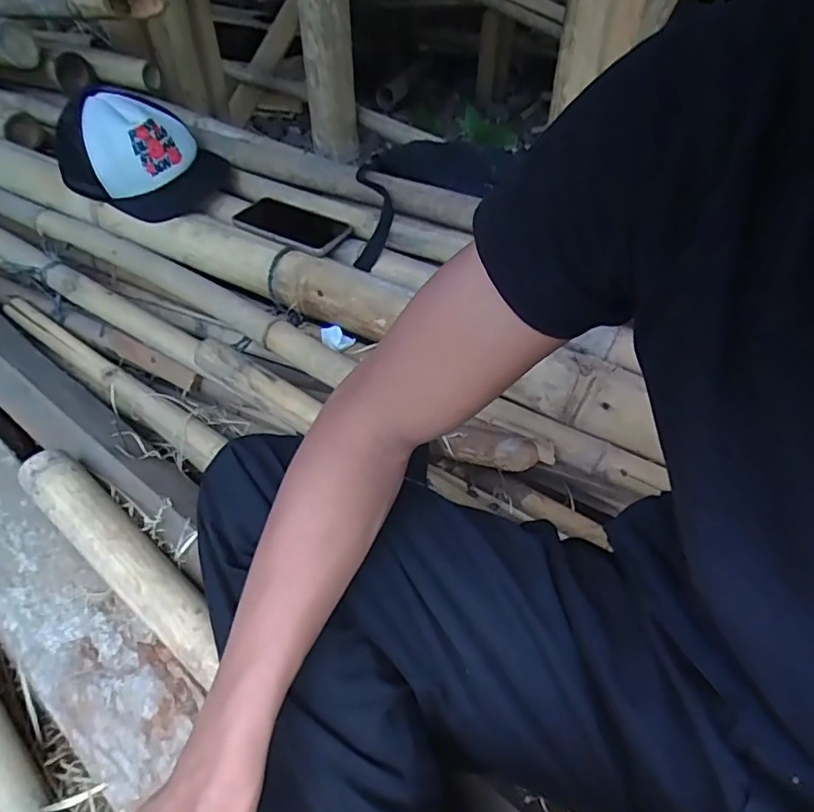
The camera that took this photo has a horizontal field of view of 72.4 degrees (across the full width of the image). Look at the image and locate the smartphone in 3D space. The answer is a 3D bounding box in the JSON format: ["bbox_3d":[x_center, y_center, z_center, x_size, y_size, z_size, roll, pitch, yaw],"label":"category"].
[{"bbox_3d":[-0.162,-0.257,0.787,0.164,0.011,0.079,22,56,16],"label":"smartphone"}]

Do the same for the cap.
[{"bbox_3d":[-0.408,-0.397,0.849,0.254,0.134,0.196,36,51,29],"label":"cap"}]

